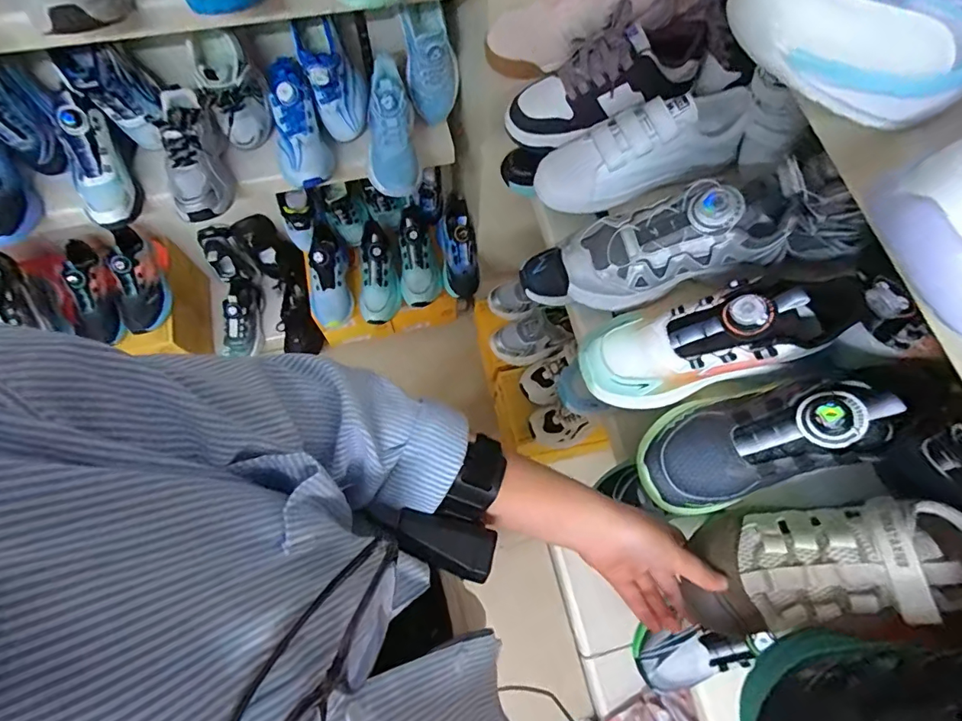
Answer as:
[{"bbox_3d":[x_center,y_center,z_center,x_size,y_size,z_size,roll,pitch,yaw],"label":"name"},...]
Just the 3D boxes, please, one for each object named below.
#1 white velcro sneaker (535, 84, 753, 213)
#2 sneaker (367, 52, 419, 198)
[{"bbox_3d":[0.173,-0.242,0.530,0.227,0.089,0.090,-18,72,5],"label":"white velcro sneaker"},{"bbox_3d":[-0.171,-0.428,0.887,0.092,0.110,0.227,-5,102,-4],"label":"sneaker"}]

